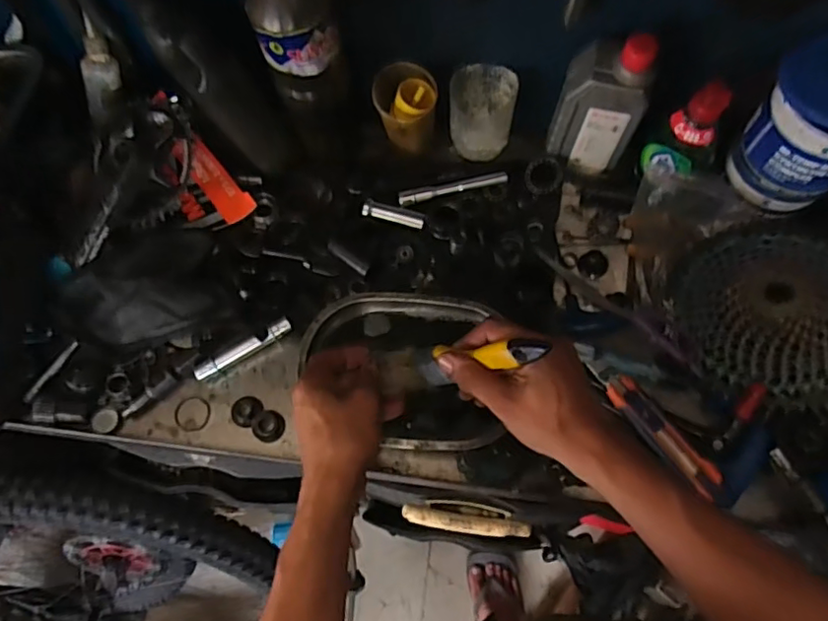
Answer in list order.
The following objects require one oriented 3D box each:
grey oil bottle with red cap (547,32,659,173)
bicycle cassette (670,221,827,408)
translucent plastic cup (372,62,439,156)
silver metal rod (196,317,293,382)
[{"bbox_3d":[0.192,-0.209,0.616,0.081,0.177,0.053,17,68,9],"label":"grey oil bottle with red cap"},{"bbox_3d":[0.350,-0.001,0.567,0.170,0.062,0.186,-33,70,-12],"label":"bicycle cassette"},{"bbox_3d":[-0.008,-0.218,0.653,0.066,0.090,0.061,-1,67,1],"label":"translucent plastic cup"},{"bbox_3d":[-0.177,0.037,0.608,0.107,0.015,0.018,-27,69,-10],"label":"silver metal rod"}]

